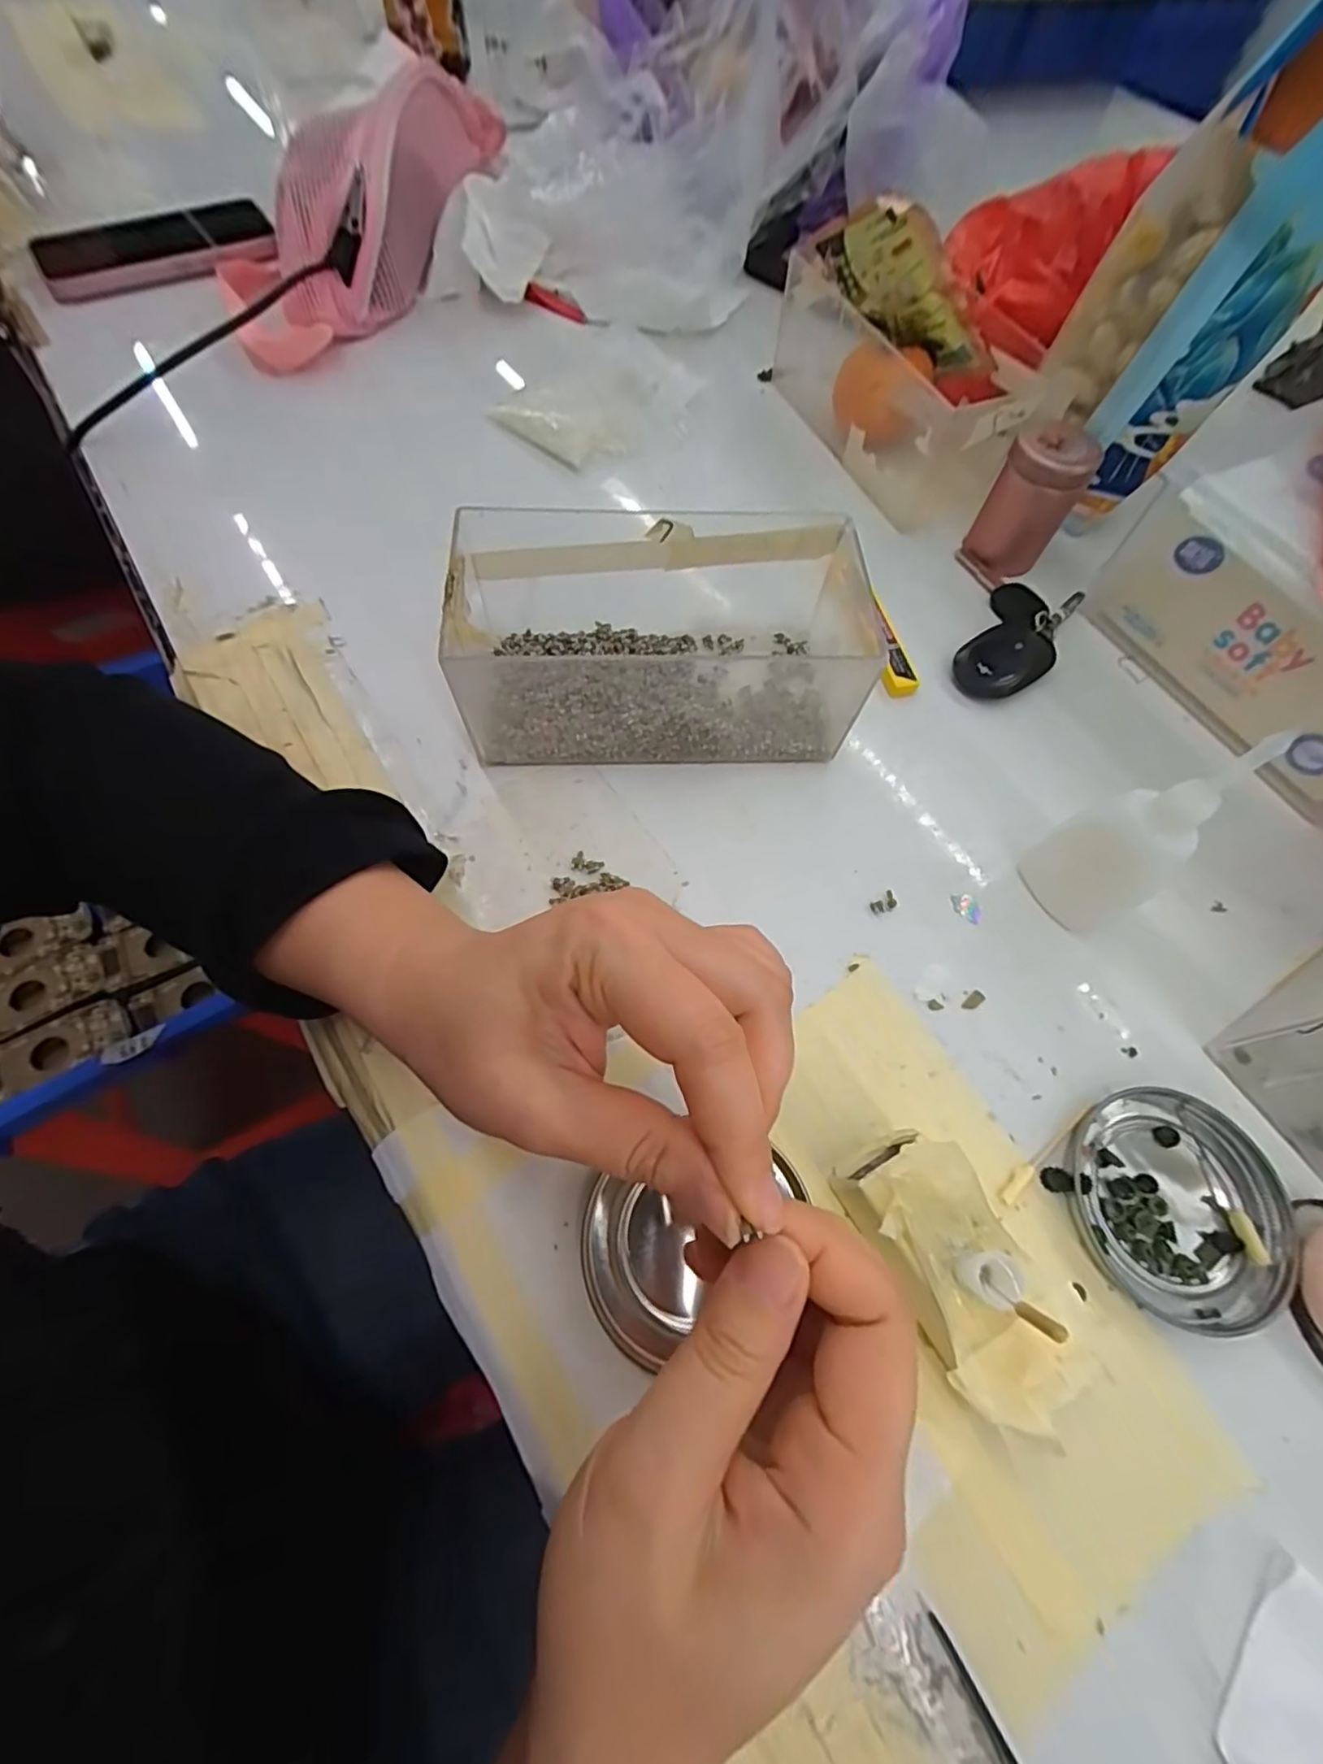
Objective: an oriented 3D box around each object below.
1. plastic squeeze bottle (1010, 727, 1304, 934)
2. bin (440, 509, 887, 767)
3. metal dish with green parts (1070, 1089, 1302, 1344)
[{"bbox_3d":[0.189,-0.018,0.251,0.033,0.109,0.038,-18,67,-11],"label":"plastic squeeze bottle"},{"bbox_3d":[0.006,-0.118,0.309,0.194,0.063,0.106,-2,65,-4],"label":"bin"},{"bbox_3d":[0.192,0.119,0.240,0.077,0.008,0.075,1,65,-2],"label":"metal dish with green parts"}]

